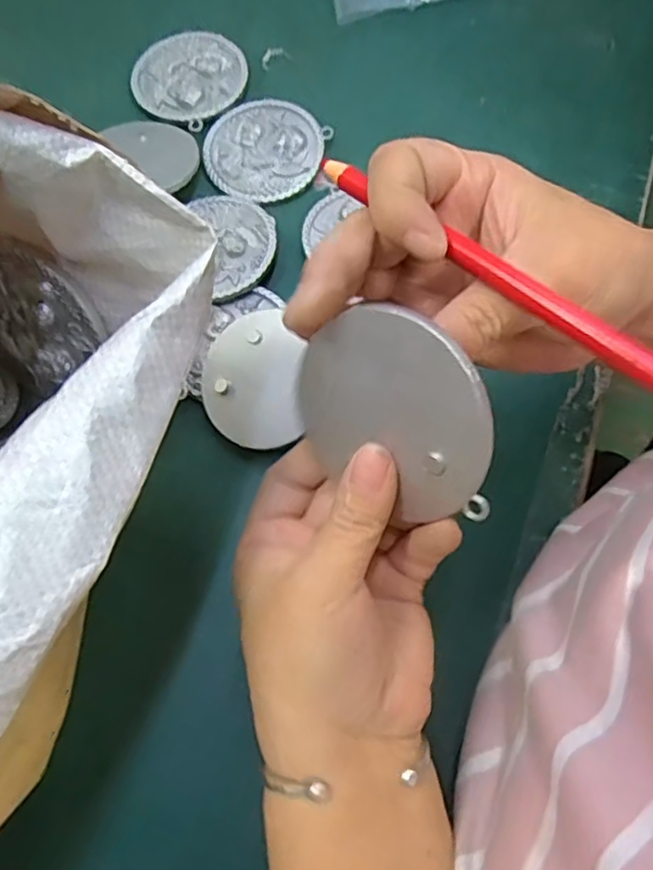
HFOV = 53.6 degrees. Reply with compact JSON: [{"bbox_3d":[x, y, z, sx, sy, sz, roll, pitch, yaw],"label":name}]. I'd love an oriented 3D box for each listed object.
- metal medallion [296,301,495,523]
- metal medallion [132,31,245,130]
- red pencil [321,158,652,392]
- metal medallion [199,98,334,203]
[{"bbox_3d":[0.021,-0.009,0.215,0.073,0.065,0.004,31,38,28],"label":"metal medallion"},{"bbox_3d":[-0.089,-0.234,0.422,0.068,0.008,0.070,26,74,8],"label":"metal medallion"},{"bbox_3d":[0.055,-0.050,0.203,0.007,0.007,0.163,-42,65,-12],"label":"red pencil"},{"bbox_3d":[-0.039,-0.178,0.400,0.072,0.006,0.072,0,72,0],"label":"metal medallion"}]

